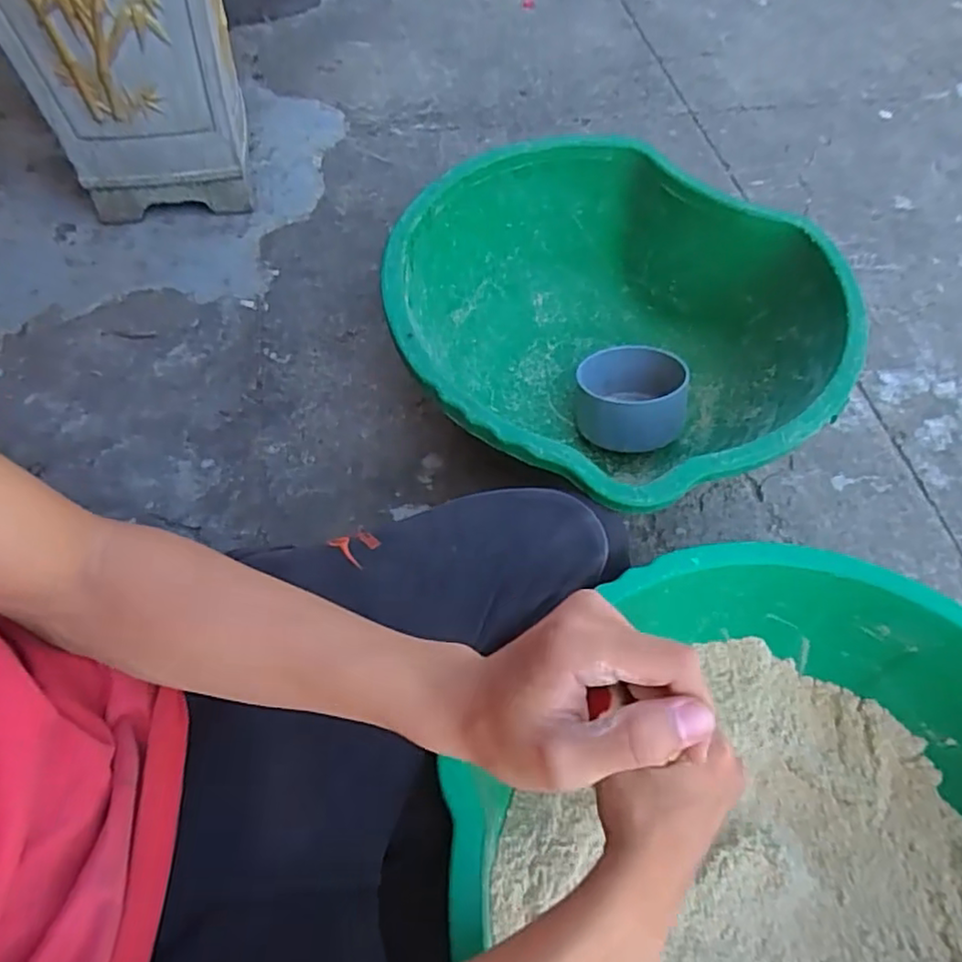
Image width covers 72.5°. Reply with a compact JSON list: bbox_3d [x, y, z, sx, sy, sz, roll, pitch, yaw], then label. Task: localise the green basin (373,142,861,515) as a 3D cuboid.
[{"bbox_3d":[0.123,-0.144,0.723,0.428,0.204,0.447,1,59,-2],"label":"green basin"}]

